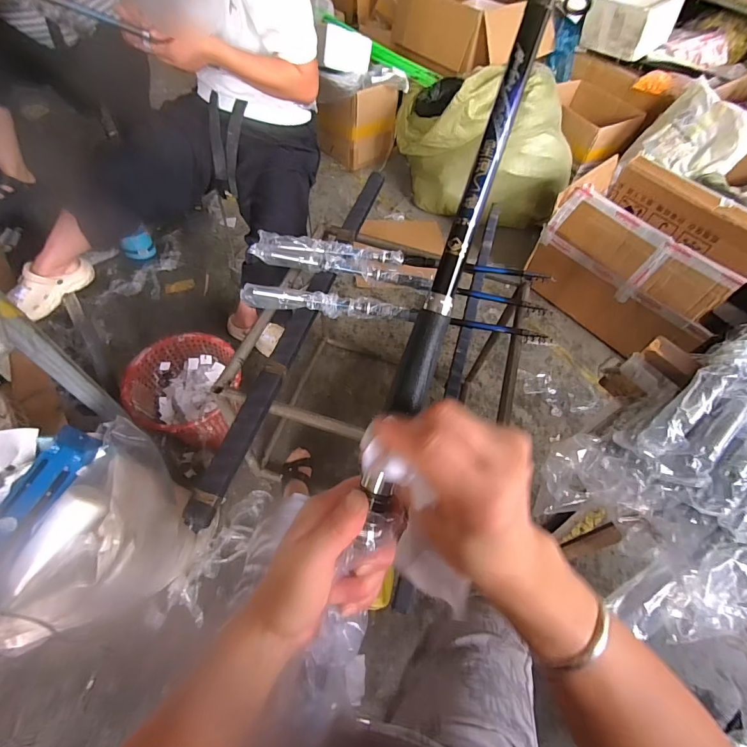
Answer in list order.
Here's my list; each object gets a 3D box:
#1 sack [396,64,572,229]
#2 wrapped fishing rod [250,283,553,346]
[{"bbox_3d":[0.478,-0.973,1.680,0.678,0.465,0.441,-2,58,-6],"label":"sack"},{"bbox_3d":[0.043,-0.126,0.797,0.623,0.039,0.053,6,57,-1],"label":"wrapped fishing rod"}]

